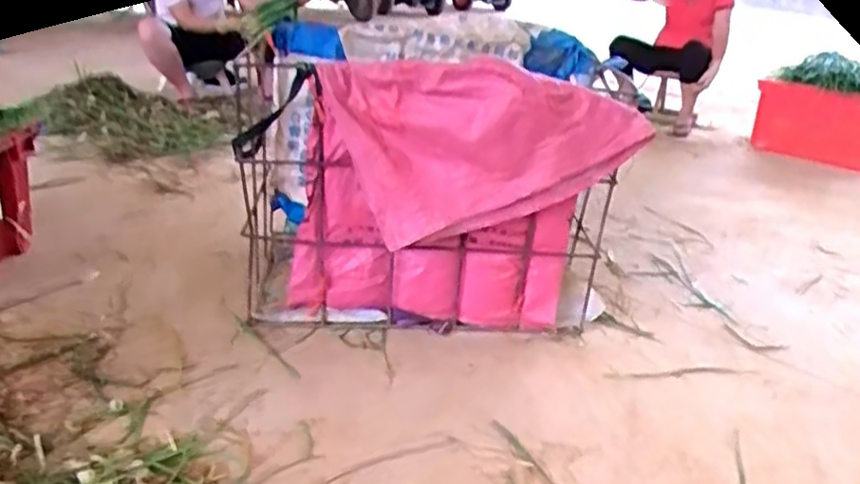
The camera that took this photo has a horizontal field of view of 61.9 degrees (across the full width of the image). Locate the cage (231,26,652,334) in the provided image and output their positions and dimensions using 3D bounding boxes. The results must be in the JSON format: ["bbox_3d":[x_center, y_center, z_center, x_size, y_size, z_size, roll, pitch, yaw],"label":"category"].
[{"bbox_3d":[-0.006,-0.138,1.625,0.794,0.587,0.571,1,25,-11],"label":"cage"}]

